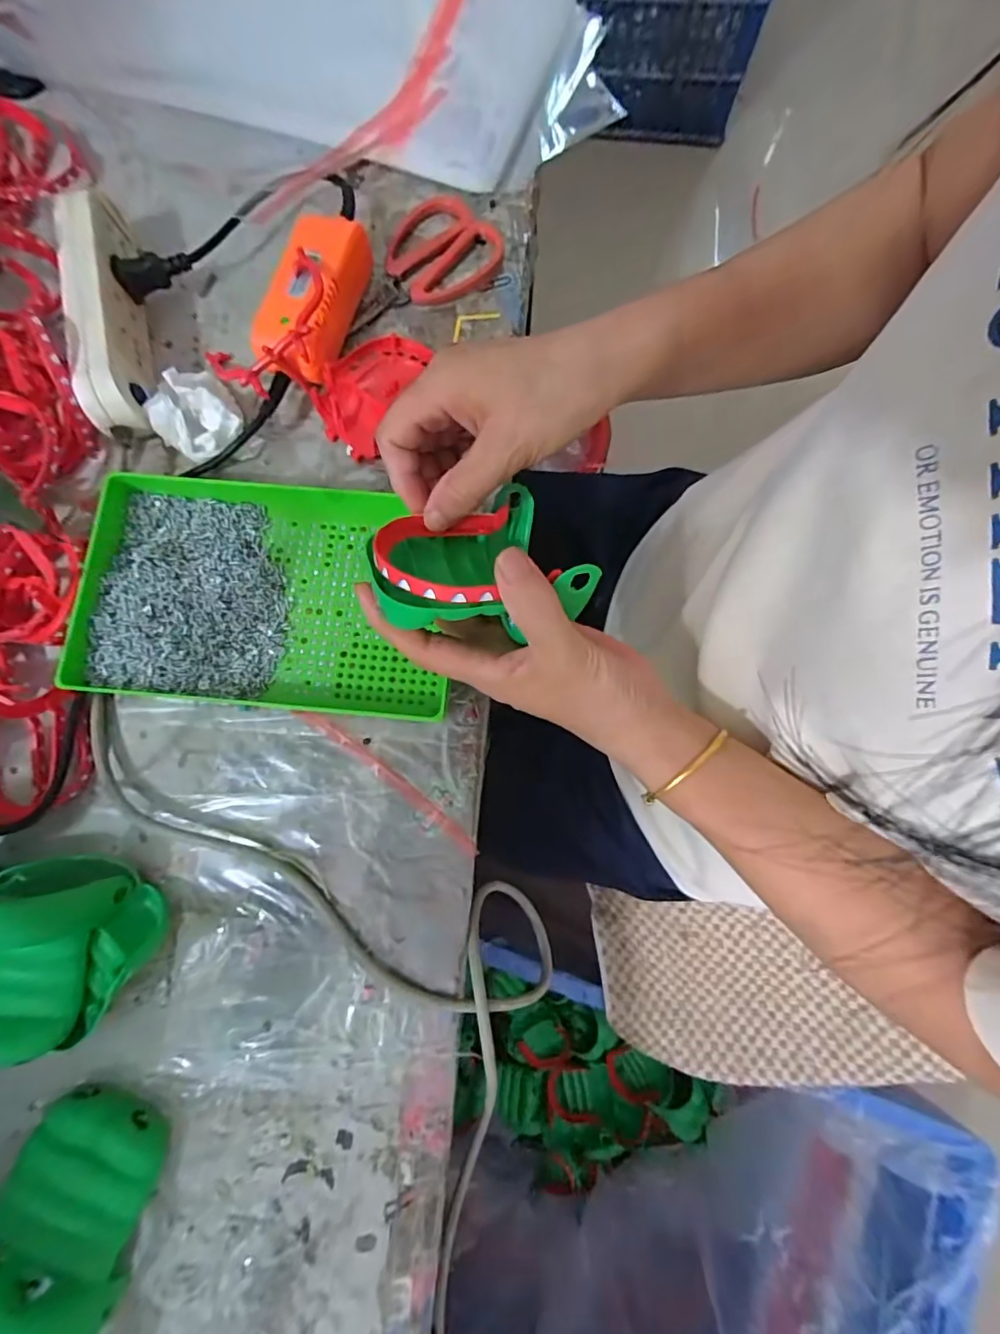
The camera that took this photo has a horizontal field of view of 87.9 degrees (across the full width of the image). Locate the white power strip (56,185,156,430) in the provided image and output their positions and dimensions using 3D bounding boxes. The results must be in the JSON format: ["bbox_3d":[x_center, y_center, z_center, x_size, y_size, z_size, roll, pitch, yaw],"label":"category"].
[{"bbox_3d":[-0.290,-0.252,0.370,0.047,0.045,0.179,-15,80,-3],"label":"white power strip"}]

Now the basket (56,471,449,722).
[{"bbox_3d":[-0.151,-0.048,0.349,0.236,0.034,0.149,4,79,1],"label":"basket"}]

